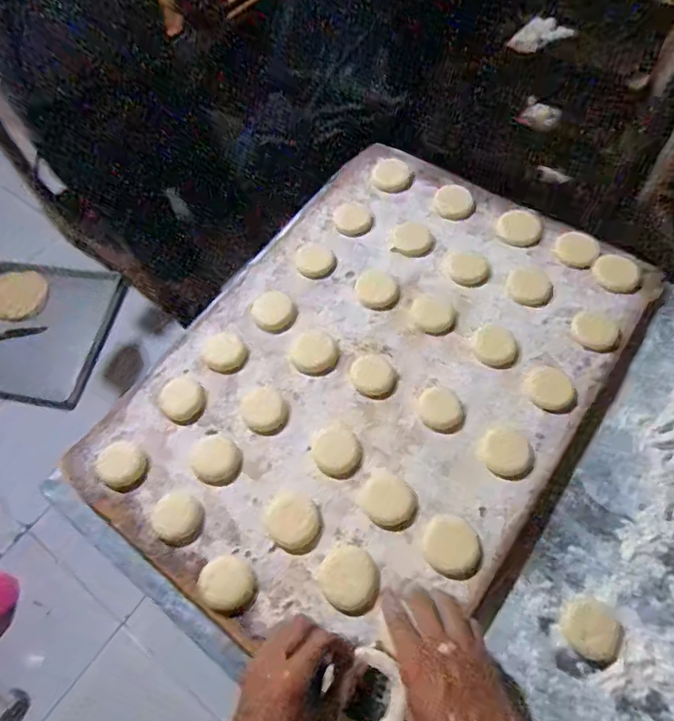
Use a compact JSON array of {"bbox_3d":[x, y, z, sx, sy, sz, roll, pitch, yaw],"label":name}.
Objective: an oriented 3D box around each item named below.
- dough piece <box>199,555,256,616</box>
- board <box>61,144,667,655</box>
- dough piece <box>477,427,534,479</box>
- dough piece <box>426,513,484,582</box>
[{"bbox_3d":[-0.101,0.205,0.467,0.049,0.011,0.046,0,62,1],"label":"dough piece"},{"bbox_3d":[0.047,0.006,0.568,0.428,0.024,0.574,32,67,16],"label":"board"},{"bbox_3d":[0.170,0.090,0.507,0.050,0.008,0.048,0,62,1],"label":"dough piece"},{"bbox_3d":[0.107,0.172,0.471,0.048,0.012,0.054,-27,65,-12],"label":"dough piece"}]

